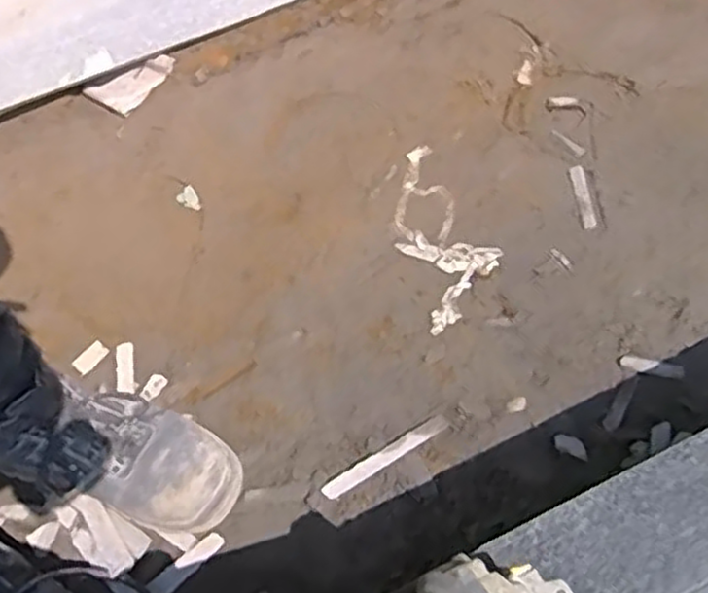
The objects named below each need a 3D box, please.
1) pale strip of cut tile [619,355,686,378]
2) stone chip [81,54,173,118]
[{"bbox_3d":[0.333,0.078,0.819,0.070,0.006,0.015,9,64,8],"label":"pale strip of cut tile"},{"bbox_3d":[-0.324,-0.315,1.077,0.125,0.014,0.064,-39,89,-1],"label":"stone chip"}]

